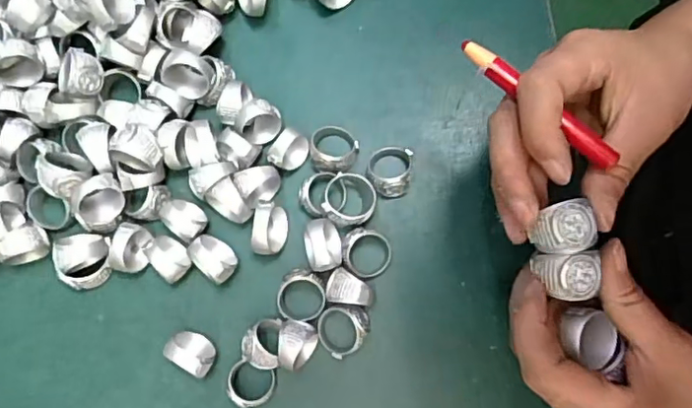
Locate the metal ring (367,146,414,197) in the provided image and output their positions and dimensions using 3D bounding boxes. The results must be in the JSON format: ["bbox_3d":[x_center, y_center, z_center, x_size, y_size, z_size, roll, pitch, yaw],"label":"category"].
[{"bbox_3d":[0.024,-0.019,0.308,0.024,0.015,0.028,0,79,2],"label":"metal ring"}]

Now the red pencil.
[{"bbox_3d":[0.074,-0.041,0.225,0.072,0.006,0.008,42,79,10],"label":"red pencil"}]

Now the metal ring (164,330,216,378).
[{"bbox_3d":[-0.078,0.076,0.293,0.027,0.025,0.016,30,82,7],"label":"metal ring"}]

